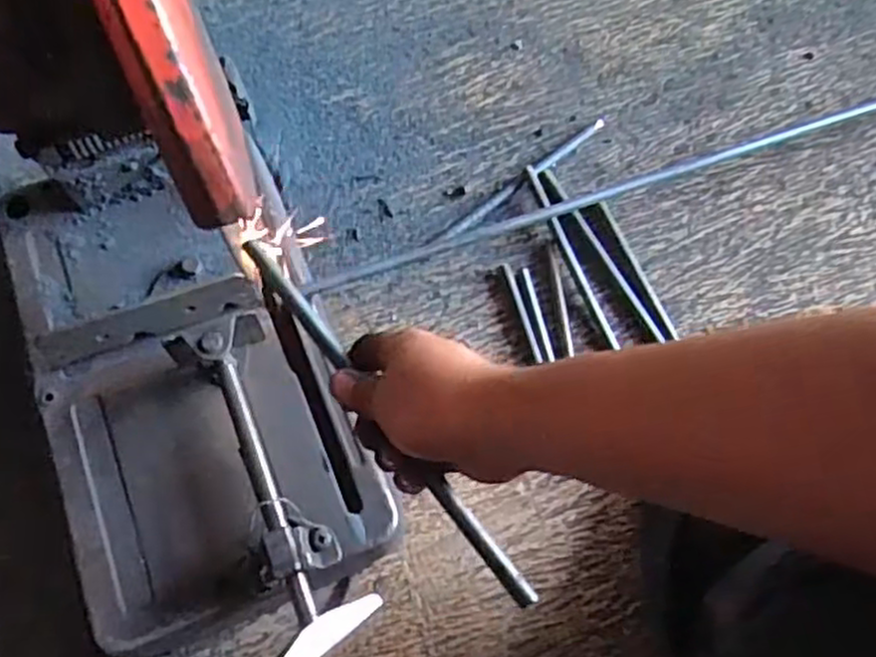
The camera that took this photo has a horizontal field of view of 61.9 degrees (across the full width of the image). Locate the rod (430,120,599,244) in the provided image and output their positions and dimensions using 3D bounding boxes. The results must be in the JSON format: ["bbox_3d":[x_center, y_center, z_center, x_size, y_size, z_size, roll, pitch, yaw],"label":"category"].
[{"bbox_3d":[0.095,-0.165,0.802,0.242,0.010,0.014,-37,75,-15],"label":"rod"}]

